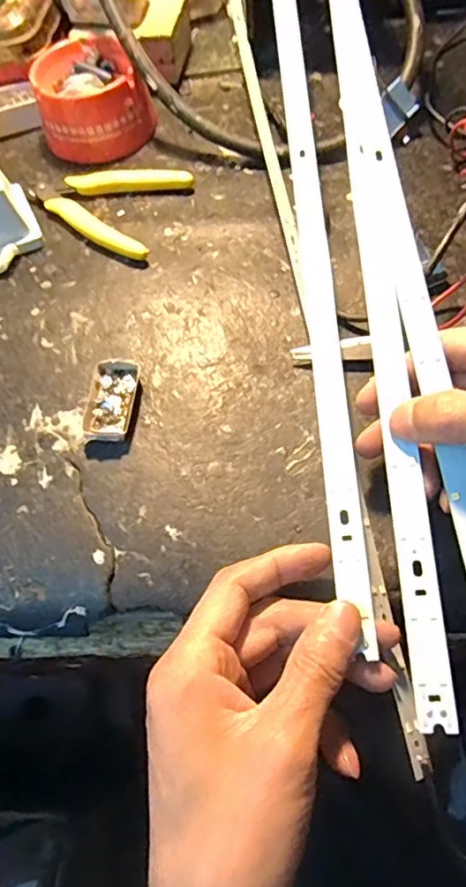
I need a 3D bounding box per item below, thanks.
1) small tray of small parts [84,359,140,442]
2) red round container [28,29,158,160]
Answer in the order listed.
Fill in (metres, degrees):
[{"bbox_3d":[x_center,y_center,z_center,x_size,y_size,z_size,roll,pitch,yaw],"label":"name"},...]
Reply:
[{"bbox_3d":[-0.069,-0.024,0.318,0.026,0.010,0.050,2,65,5],"label":"small tray of small parts"},{"bbox_3d":[-0.105,-0.263,0.418,0.081,0.046,0.084,-16,65,-4],"label":"red round container"}]

